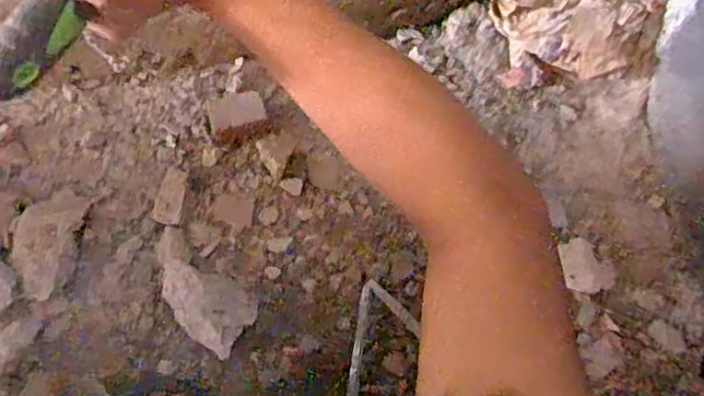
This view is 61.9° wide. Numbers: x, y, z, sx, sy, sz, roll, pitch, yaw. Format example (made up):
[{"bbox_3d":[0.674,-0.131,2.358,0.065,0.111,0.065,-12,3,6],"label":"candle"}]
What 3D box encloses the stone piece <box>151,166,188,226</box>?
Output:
[{"bbox_3d":[-0.215,-0.003,0.698,0.034,0.017,0.068,11,79,3],"label":"stone piece"}]

